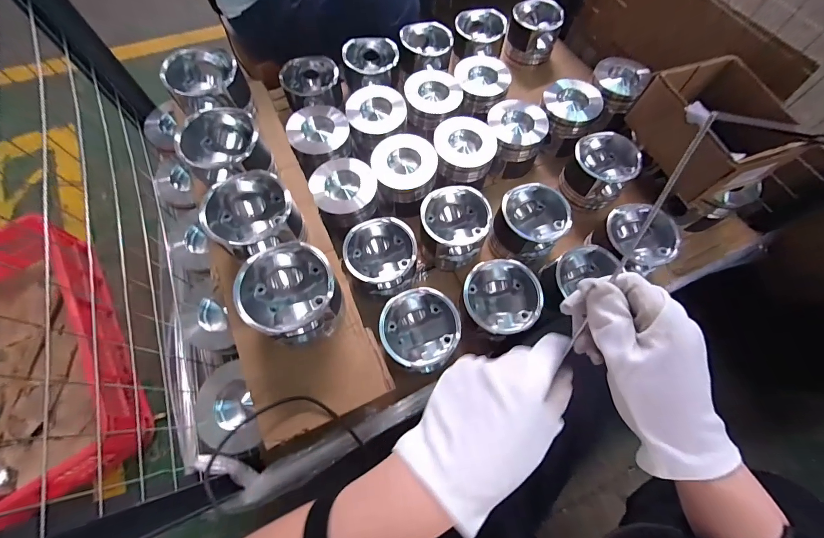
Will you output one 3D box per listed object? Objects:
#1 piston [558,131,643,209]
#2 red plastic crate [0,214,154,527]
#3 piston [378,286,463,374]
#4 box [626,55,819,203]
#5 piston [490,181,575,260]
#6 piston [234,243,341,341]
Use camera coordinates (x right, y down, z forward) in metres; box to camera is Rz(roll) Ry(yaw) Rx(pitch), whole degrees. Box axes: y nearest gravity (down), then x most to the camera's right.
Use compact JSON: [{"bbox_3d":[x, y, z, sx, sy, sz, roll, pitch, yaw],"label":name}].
[{"bbox_3d":[0.349,-0.184,0.651,0.113,0.082,0.115,39,72,16],"label":"piston"},{"bbox_3d":[-0.922,0.218,0.770,0.457,0.162,0.624,-31,69,-13],"label":"red plastic crate"},{"bbox_3d":[0.012,0.102,0.532,0.107,0.106,0.109,-8,66,-3],"label":"piston"},{"bbox_3d":[0.504,-0.228,0.580,0.162,0.120,0.199,-16,67,-7],"label":"box"},{"bbox_3d":[0.202,-0.077,0.602,0.114,0.087,0.116,23,68,10],"label":"piston"},{"bbox_3d":[-0.149,0.038,0.446,0.108,0.105,0.103,0,66,0],"label":"piston"}]

